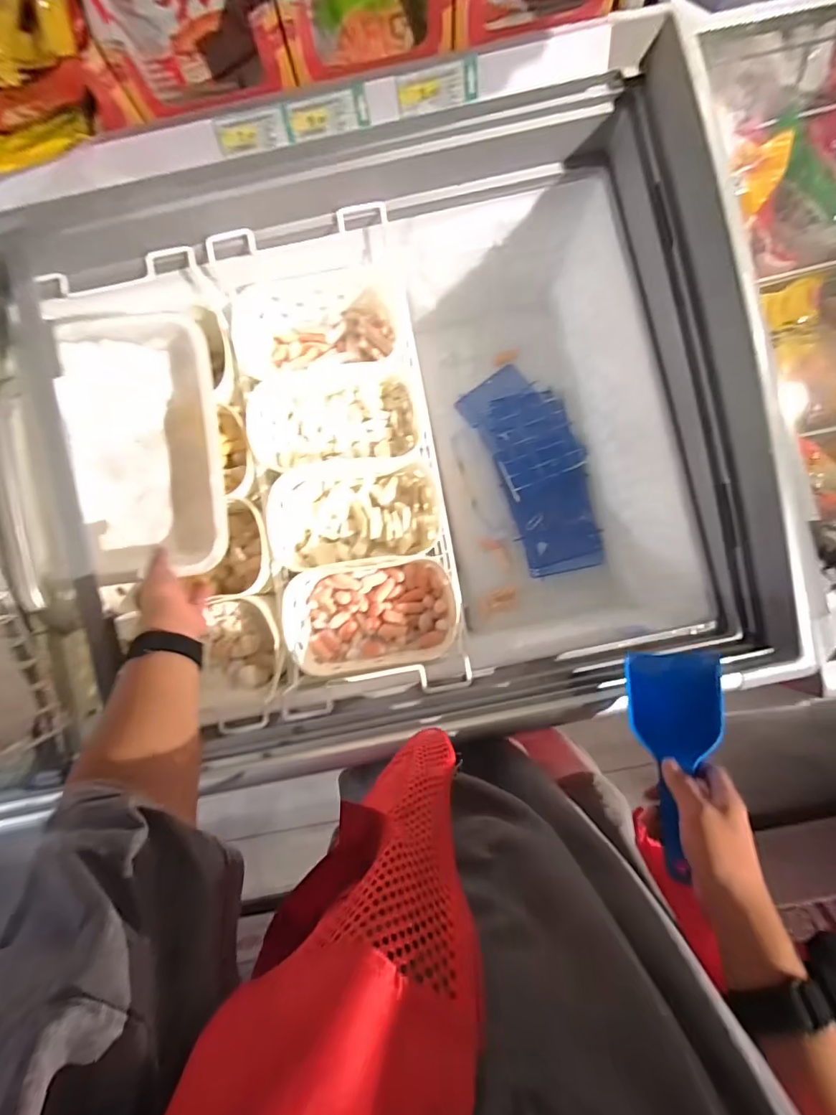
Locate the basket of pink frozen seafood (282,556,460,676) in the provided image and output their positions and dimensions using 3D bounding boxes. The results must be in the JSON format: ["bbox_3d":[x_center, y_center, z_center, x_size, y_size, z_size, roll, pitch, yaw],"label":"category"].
[{"bbox_3d":[-0.069,0.090,0.770,0.255,0.094,0.165,-7,88,2],"label":"basket of pink frozen seafood"}]

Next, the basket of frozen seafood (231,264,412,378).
[{"bbox_3d":[-0.168,-0.398,0.835,0.291,0.090,0.140,-5,88,2],"label":"basket of frozen seafood"}]

